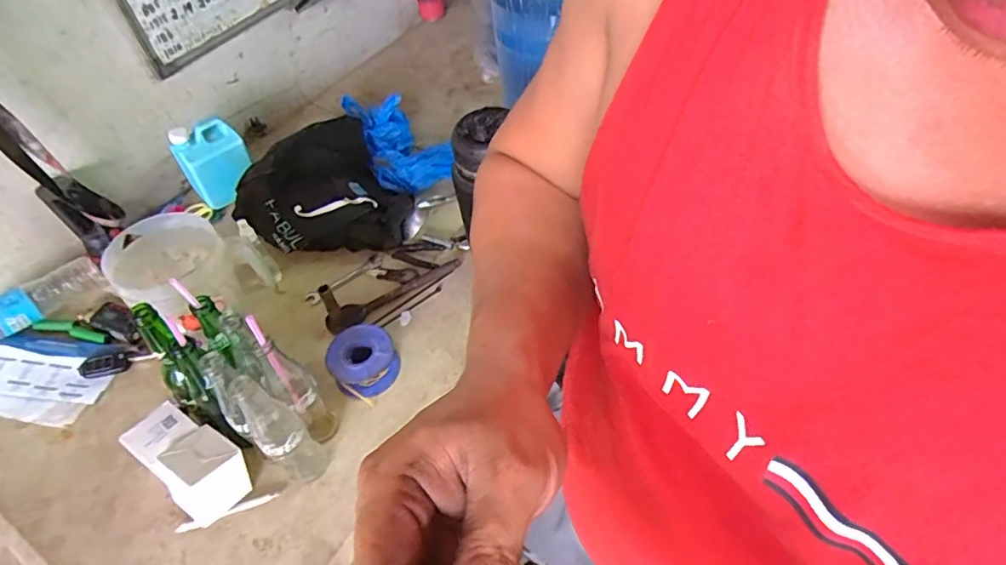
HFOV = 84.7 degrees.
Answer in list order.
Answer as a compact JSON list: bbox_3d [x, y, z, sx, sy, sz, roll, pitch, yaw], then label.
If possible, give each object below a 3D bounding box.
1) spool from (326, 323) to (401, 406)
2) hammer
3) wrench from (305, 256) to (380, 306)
[{"bbox_3d":[-0.208,0.119,0.832,0.090,0.060,0.099,-2,51,3],"label":"spool"},{"bbox_3d":[-0.186,-0.006,0.903,0.240,0.092,0.034,-31,56,-19],"label":"hammer"},{"bbox_3d":[-0.277,-0.004,0.970,0.139,0.011,0.029,-32,56,-20],"label":"wrench"}]

